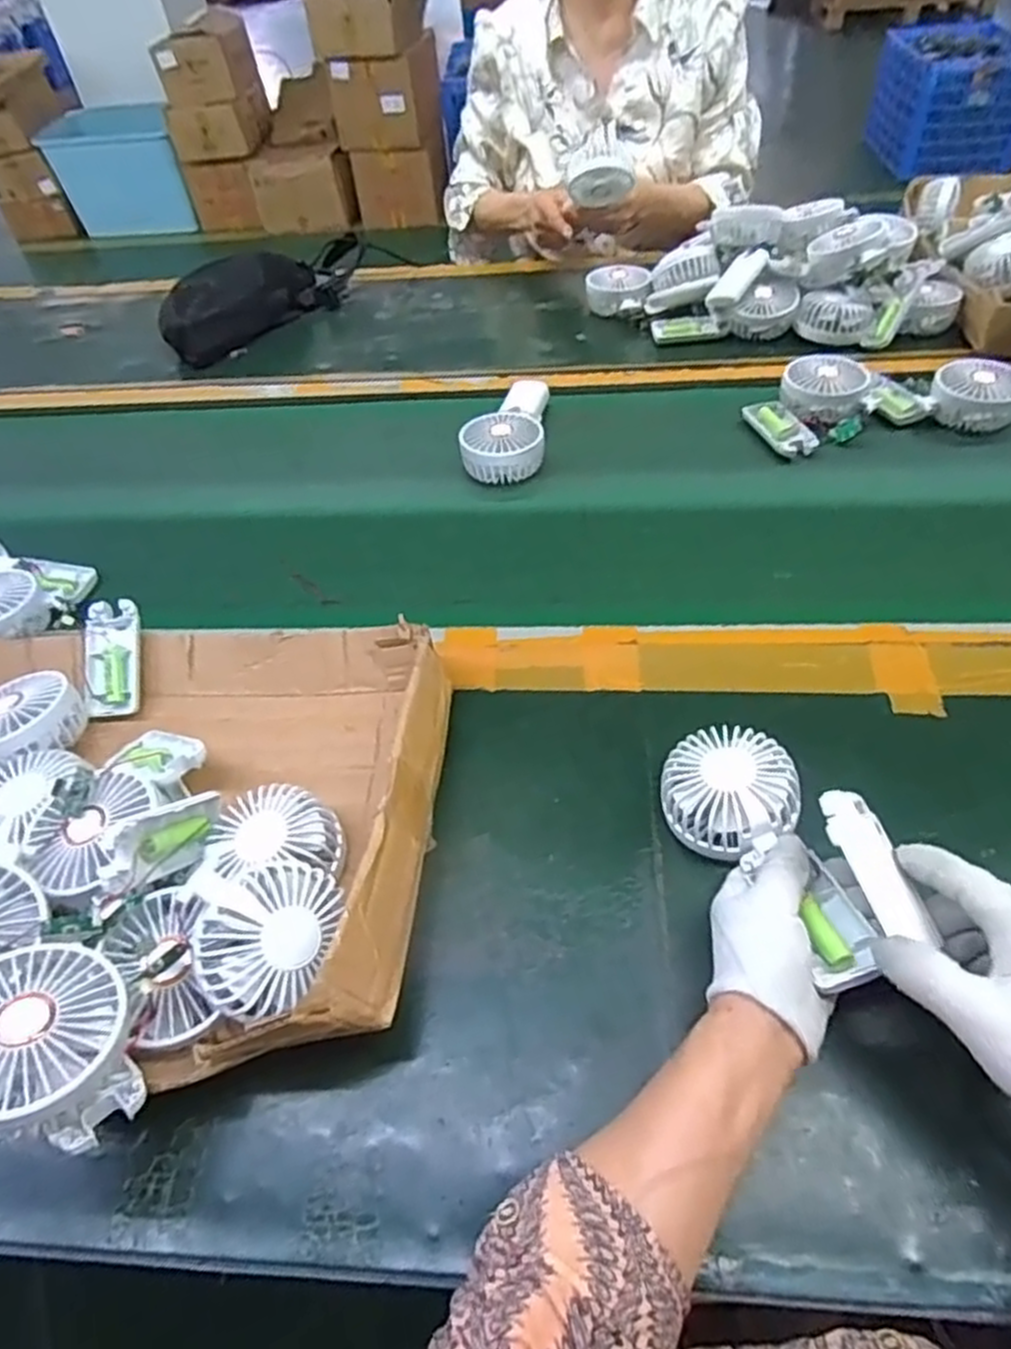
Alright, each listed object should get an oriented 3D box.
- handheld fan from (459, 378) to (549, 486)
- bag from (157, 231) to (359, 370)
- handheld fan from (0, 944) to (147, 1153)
[{"bbox_3d":[0.018,-0.283,0.818,0.082,0.044,0.174,16,53,18],"label":"handheld fan"},{"bbox_3d":[-0.365,-0.578,1.107,0.134,0.080,0.344,29,58,26],"label":"bag"},{"bbox_3d":[-0.240,0.187,0.376,0.089,0.044,0.103,-8,44,-31],"label":"handheld fan"}]

